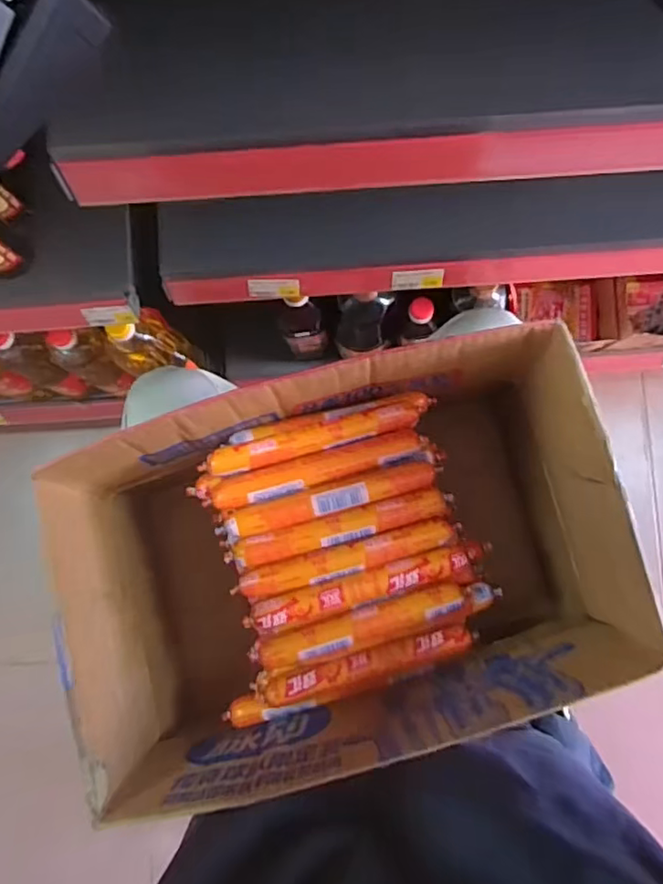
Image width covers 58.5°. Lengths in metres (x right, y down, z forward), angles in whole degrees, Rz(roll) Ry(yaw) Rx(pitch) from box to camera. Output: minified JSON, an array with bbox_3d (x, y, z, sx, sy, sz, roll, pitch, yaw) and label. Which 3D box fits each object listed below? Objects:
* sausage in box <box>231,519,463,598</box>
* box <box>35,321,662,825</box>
[{"bbox_3d":[0.013,0.083,0.417,0.157,0.017,0.021,-15,85,1],"label":"sausage in box"},{"bbox_3d":[0.009,0.085,0.486,0.361,0.240,0.238,-15,85,1],"label":"box"}]

